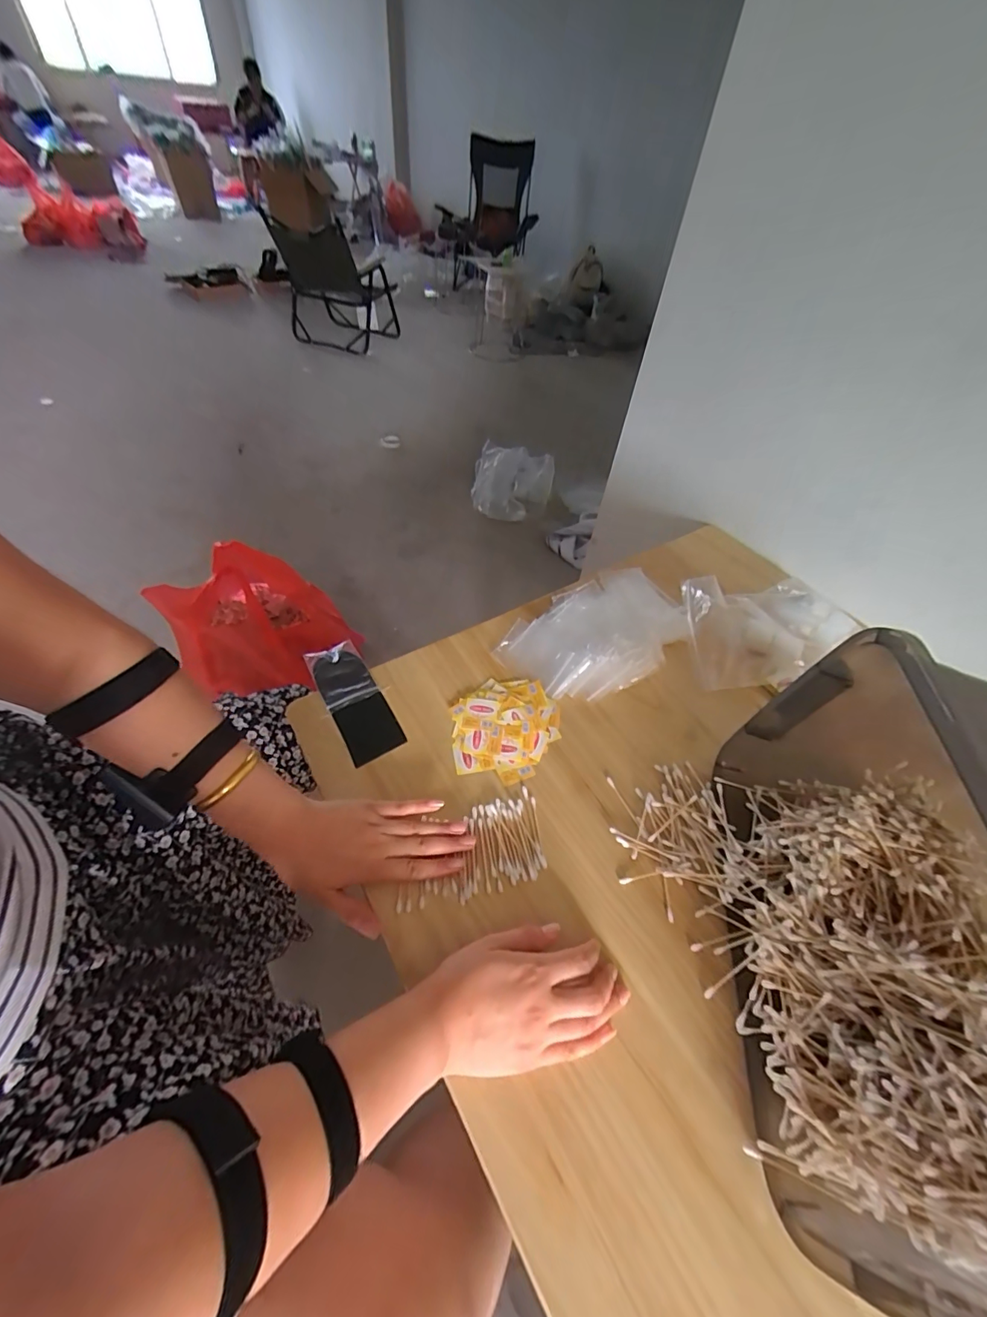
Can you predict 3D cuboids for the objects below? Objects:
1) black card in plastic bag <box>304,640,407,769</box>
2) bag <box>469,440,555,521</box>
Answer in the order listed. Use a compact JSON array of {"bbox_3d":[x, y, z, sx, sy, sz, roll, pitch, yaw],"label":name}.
[{"bbox_3d":[-0.169,0.047,0.560,0.064,0.008,0.169,-26,57,-22],"label":"black card in plastic bag"},{"bbox_3d":[0.068,-0.629,1.682,0.290,0.219,0.190,5,49,-2],"label":"bag"}]

